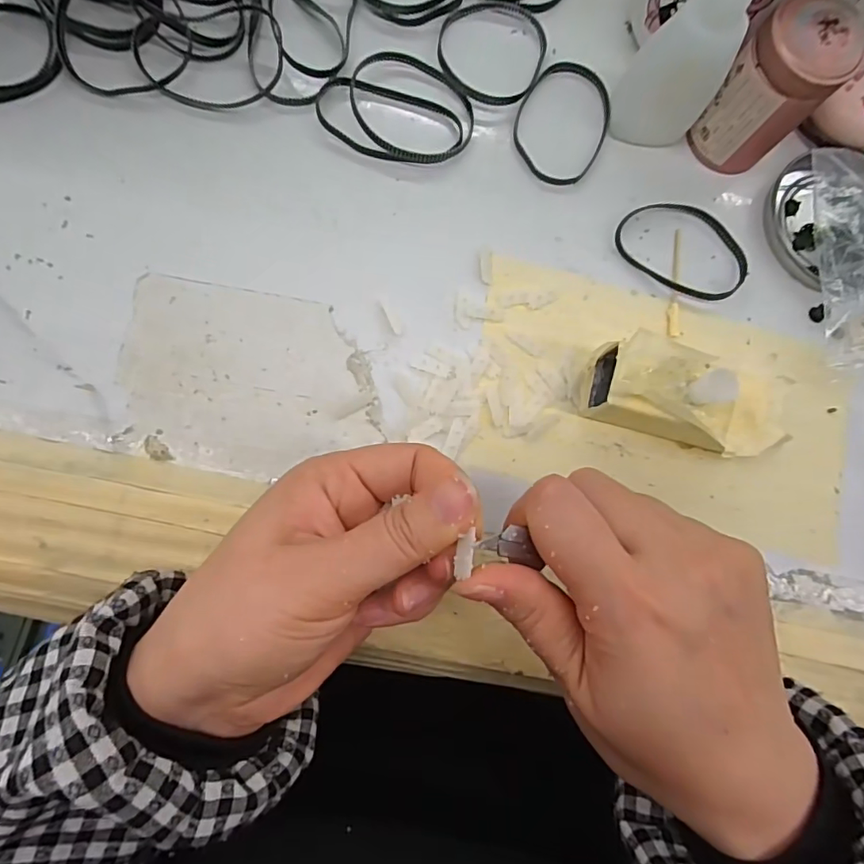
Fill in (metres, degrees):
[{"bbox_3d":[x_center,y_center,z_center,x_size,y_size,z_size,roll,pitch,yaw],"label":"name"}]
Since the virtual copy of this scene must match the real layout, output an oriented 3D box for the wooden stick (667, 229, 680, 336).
[{"bbox_3d":[0.126,-0.078,0.273,0.007,0.004,0.059,7,83,-5],"label":"wooden stick"}]

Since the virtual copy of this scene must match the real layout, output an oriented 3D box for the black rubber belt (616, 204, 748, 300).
[{"bbox_3d":[0.132,-0.097,0.277,0.071,0.005,0.049,30,82,-2],"label":"black rubber belt"}]

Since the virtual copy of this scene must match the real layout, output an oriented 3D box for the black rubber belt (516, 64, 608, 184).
[{"bbox_3d":[0.069,-0.162,0.277,0.049,0.004,0.065,31,82,-2],"label":"black rubber belt"}]

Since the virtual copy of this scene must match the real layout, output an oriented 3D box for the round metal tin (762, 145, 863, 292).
[{"bbox_3d":[0.219,-0.111,0.277,0.072,0.019,0.073,1,84,-6],"label":"round metal tin"}]

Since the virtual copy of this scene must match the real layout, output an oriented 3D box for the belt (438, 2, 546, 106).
[{"bbox_3d":[0.031,-0.200,0.278,0.056,0.007,0.061,1,84,-6],"label":"belt"}]

